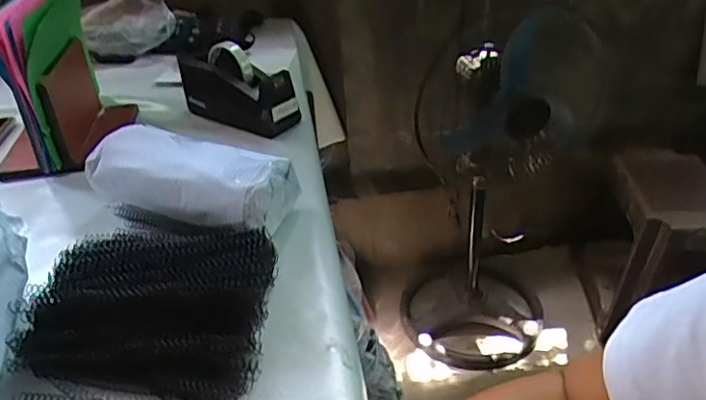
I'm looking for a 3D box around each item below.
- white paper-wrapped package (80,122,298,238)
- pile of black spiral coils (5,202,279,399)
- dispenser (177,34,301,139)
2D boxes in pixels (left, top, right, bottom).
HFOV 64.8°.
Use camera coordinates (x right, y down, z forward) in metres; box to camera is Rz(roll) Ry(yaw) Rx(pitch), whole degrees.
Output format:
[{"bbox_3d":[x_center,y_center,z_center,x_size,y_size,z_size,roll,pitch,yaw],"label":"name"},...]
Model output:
[{"bbox_3d":[-0.204,-0.023,0.691,0.258,0.089,0.099,12,37,21],"label":"white paper-wrapped package"},{"bbox_3d":[-0.196,0.103,0.536,0.232,0.060,0.248,1,34,7],"label":"pile of black spiral coils"},{"bbox_3d":[-0.195,-0.192,0.904,0.214,0.124,0.070,18,40,29],"label":"dispenser"}]

